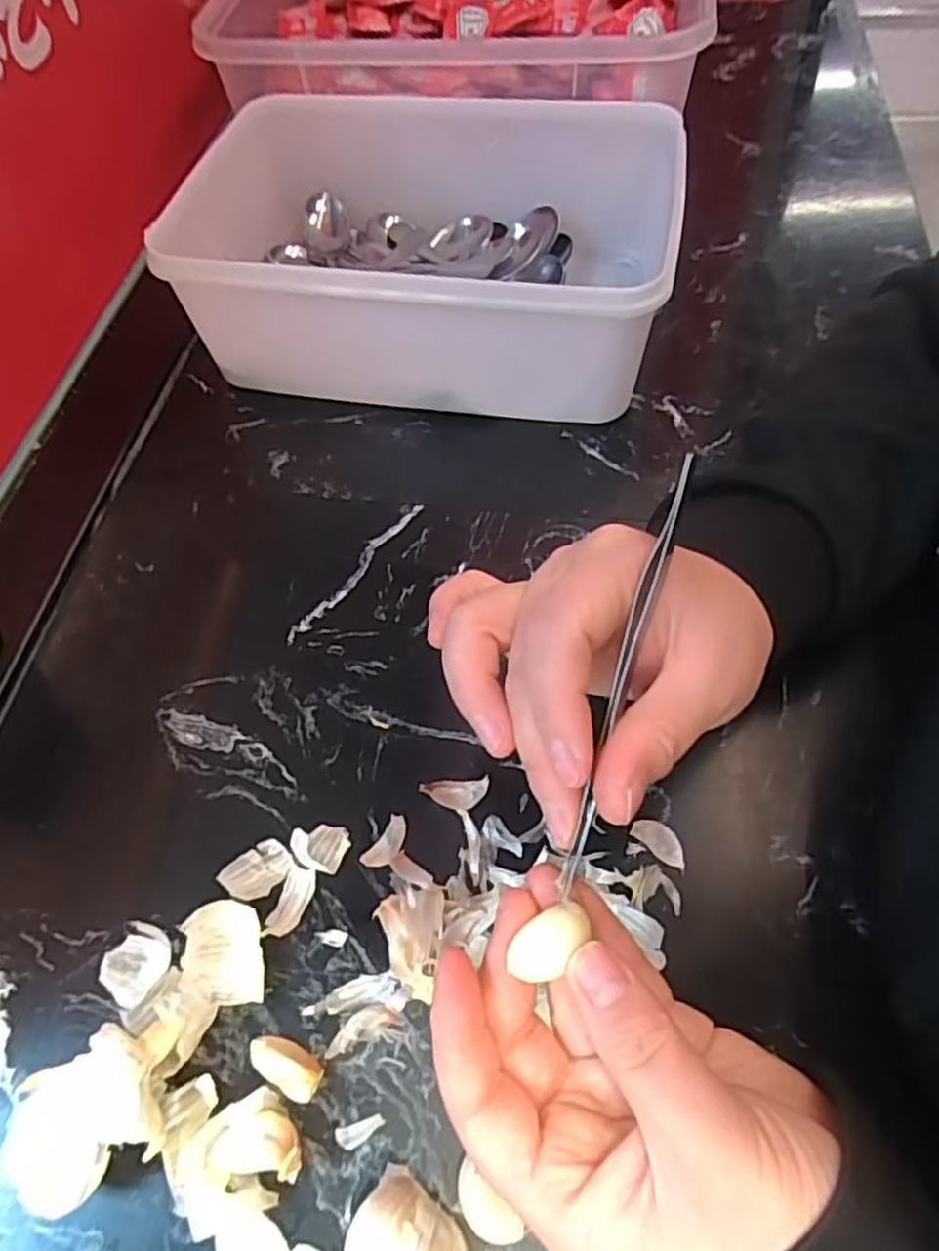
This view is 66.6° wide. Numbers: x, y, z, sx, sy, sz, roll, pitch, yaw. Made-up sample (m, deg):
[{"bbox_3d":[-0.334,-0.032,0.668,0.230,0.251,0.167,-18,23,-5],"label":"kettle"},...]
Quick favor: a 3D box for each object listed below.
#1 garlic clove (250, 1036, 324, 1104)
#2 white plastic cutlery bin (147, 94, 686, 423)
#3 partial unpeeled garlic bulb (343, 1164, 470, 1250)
[{"bbox_3d":[-0.069,0.165,0.268,0.029,0.010,0.014,27,64,18],"label":"garlic clove"},{"bbox_3d":[-0.026,-0.244,0.468,0.294,0.105,0.214,7,60,7],"label":"white plastic cutlery bin"},{"bbox_3d":[-0.017,0.204,0.234,0.041,0.025,0.028,31,66,19],"label":"partial unpeeled garlic bulb"}]

